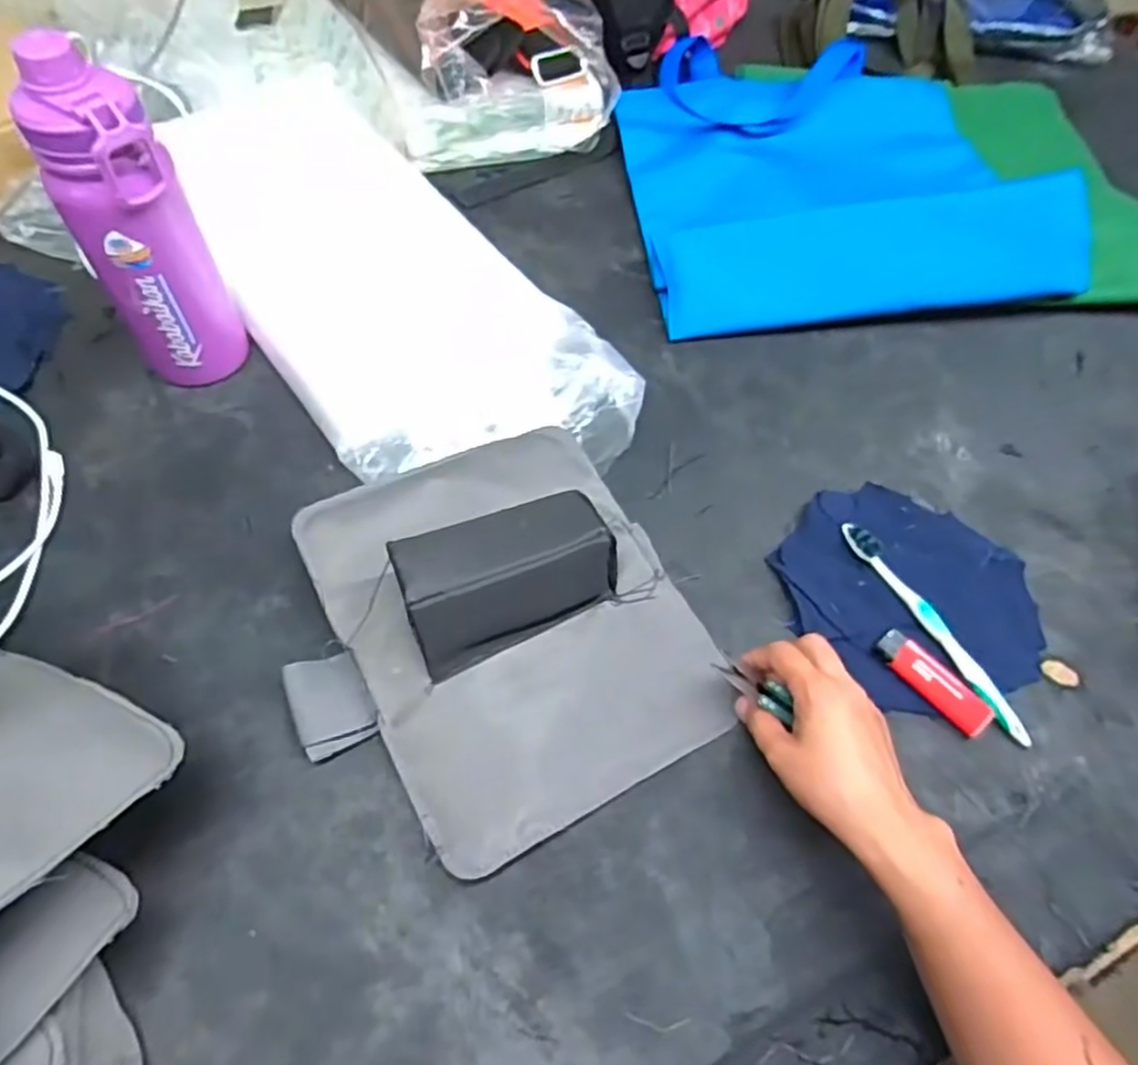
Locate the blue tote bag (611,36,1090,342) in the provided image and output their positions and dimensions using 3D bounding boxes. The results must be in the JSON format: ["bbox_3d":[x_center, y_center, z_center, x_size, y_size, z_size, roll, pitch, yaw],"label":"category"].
[{"bbox_3d":[0.256,-0.366,0.725,0.385,0.067,0.377,-7,62,-3],"label":"blue tote bag"}]

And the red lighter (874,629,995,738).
[{"bbox_3d":[0.242,0.097,0.480,0.026,0.015,0.080,-38,68,-23],"label":"red lighter"}]

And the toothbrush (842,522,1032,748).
[{"bbox_3d":[0.251,0.063,0.498,0.018,0.014,0.178,-24,63,-18],"label":"toothbrush"}]

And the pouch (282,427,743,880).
[{"bbox_3d":[-0.049,0.051,0.463,0.248,0.056,0.262,-25,63,-18],"label":"pouch"}]

